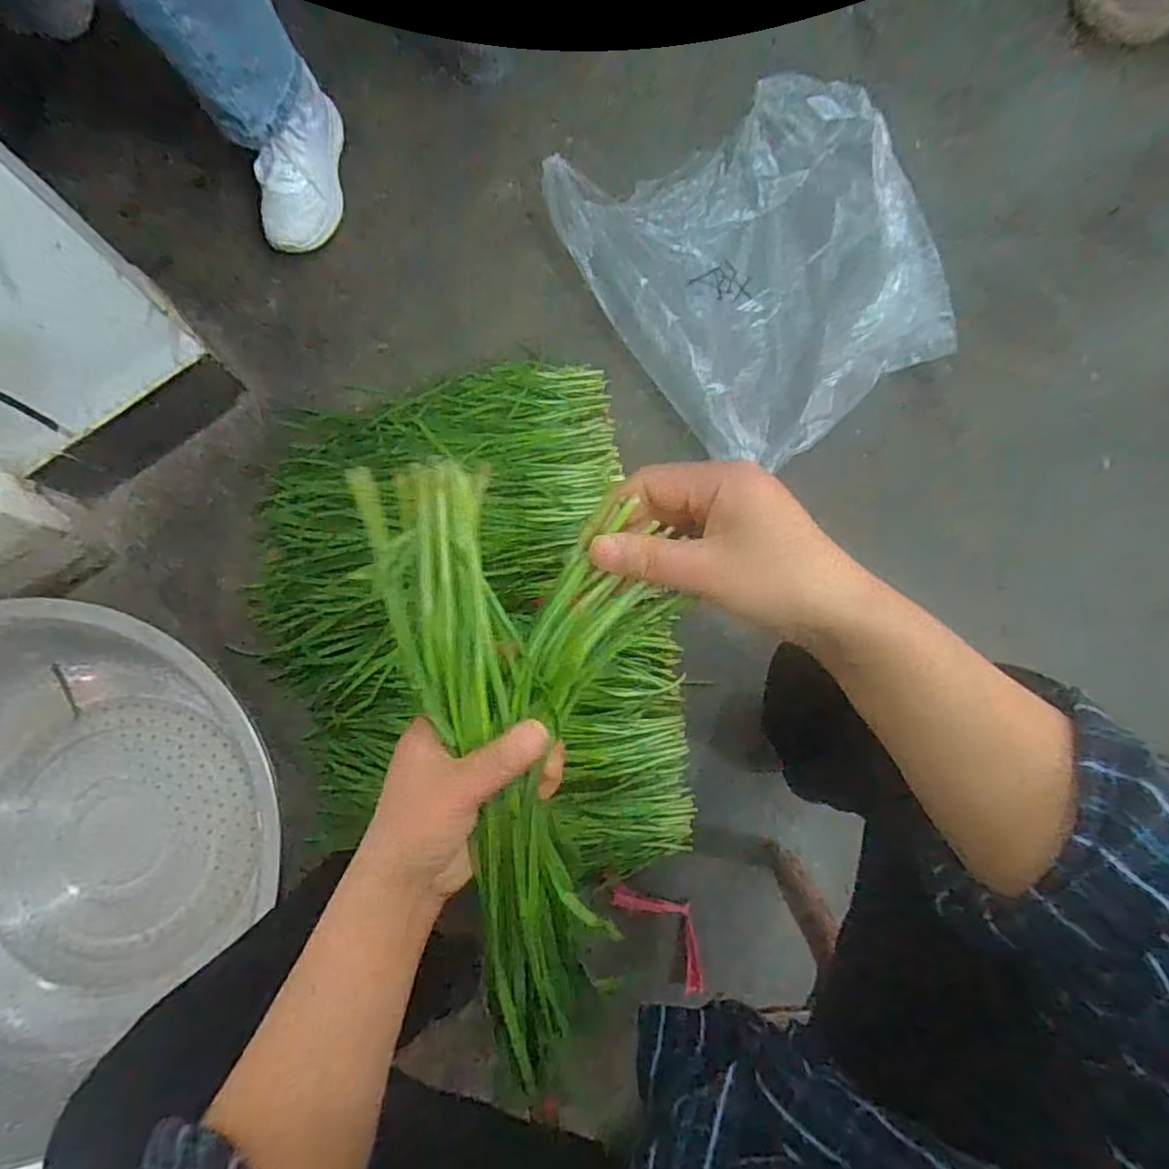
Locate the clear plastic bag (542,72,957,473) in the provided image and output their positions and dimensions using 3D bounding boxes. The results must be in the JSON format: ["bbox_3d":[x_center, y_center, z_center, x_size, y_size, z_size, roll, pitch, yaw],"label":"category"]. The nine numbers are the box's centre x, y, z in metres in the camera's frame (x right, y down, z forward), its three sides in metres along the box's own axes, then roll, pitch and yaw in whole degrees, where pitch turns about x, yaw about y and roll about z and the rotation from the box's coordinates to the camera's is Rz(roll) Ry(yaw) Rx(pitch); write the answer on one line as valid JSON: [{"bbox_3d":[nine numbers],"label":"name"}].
[{"bbox_3d":[0.240,-0.445,0.838,0.437,0.067,0.510,-30,83,-6],"label":"clear plastic bag"}]

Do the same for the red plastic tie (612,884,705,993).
[{"bbox_3d":[0.099,0.404,0.740,0.063,0.029,0.145,-42,84,-8],"label":"red plastic tie"}]

